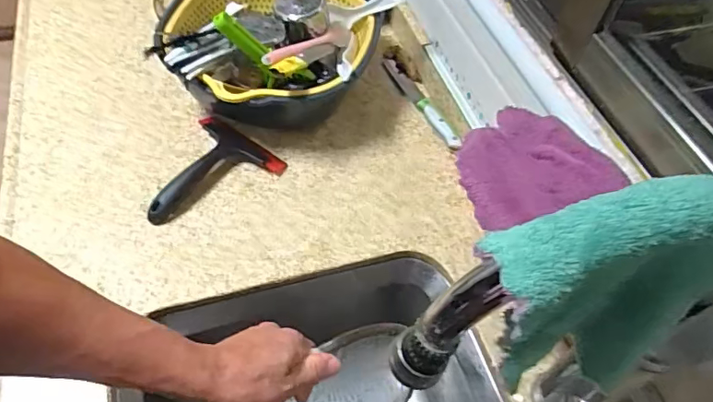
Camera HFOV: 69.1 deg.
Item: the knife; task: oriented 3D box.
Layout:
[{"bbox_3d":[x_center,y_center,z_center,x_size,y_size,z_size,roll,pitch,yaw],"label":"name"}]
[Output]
[{"bbox_3d":[0.093,-0.149,0.768,0.022,0.019,0.196,-19,58,-18],"label":"knife"}]

